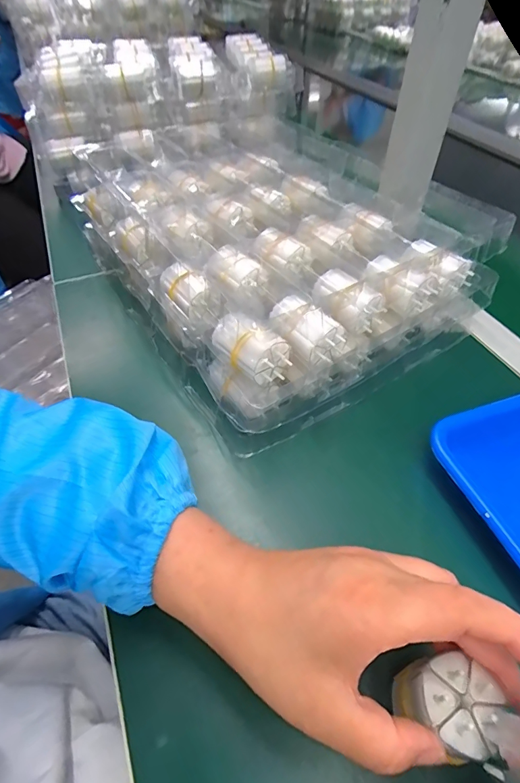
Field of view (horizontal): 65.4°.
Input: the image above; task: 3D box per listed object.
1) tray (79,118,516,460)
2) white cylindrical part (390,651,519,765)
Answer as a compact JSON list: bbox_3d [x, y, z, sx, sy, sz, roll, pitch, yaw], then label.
[{"bbox_3d":[0.009,-0.158,0.452,0.301,0.092,0.390,-25,54,-21],"label":"tray"},{"bbox_3d":[0.088,0.143,0.186,0.039,0.022,0.039,-22,53,-19],"label":"white cylindrical part"}]

